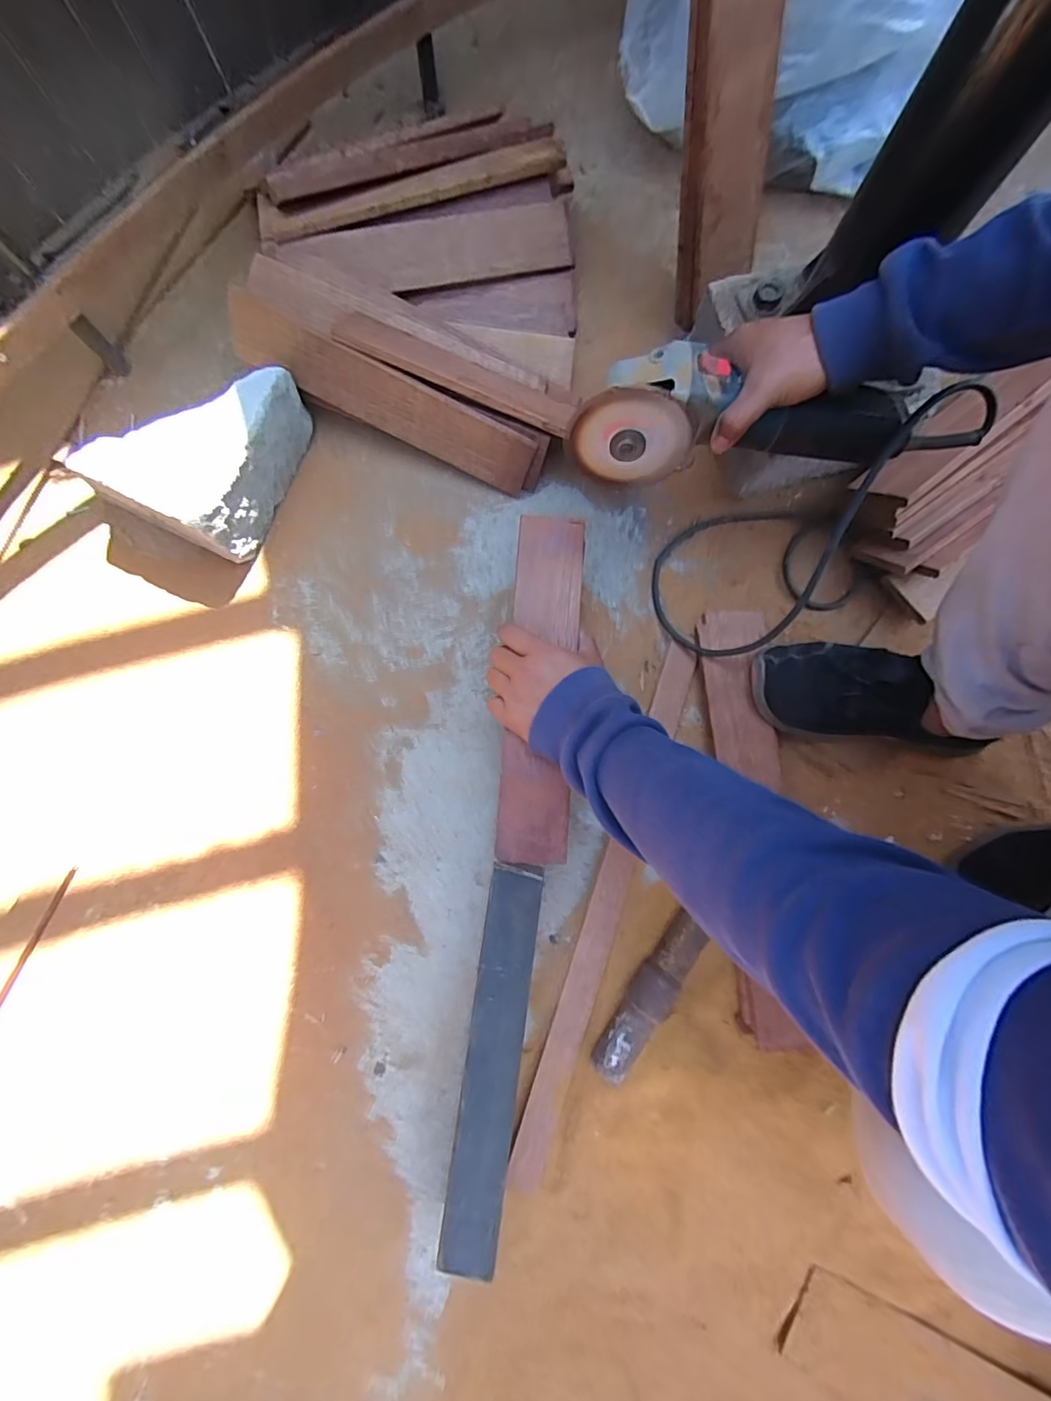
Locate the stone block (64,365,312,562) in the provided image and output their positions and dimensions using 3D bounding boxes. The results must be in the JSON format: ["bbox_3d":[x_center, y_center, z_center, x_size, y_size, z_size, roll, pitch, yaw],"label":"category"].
[{"bbox_3d":[-0.349,-0.268,0.564,0.152,0.100,0.197,20,80,3],"label":"stone block"}]

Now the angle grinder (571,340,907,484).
[{"bbox_3d":[0.173,-0.244,0.438,0.261,0.075,0.083,0,80,-3],"label":"angle grinder"}]

